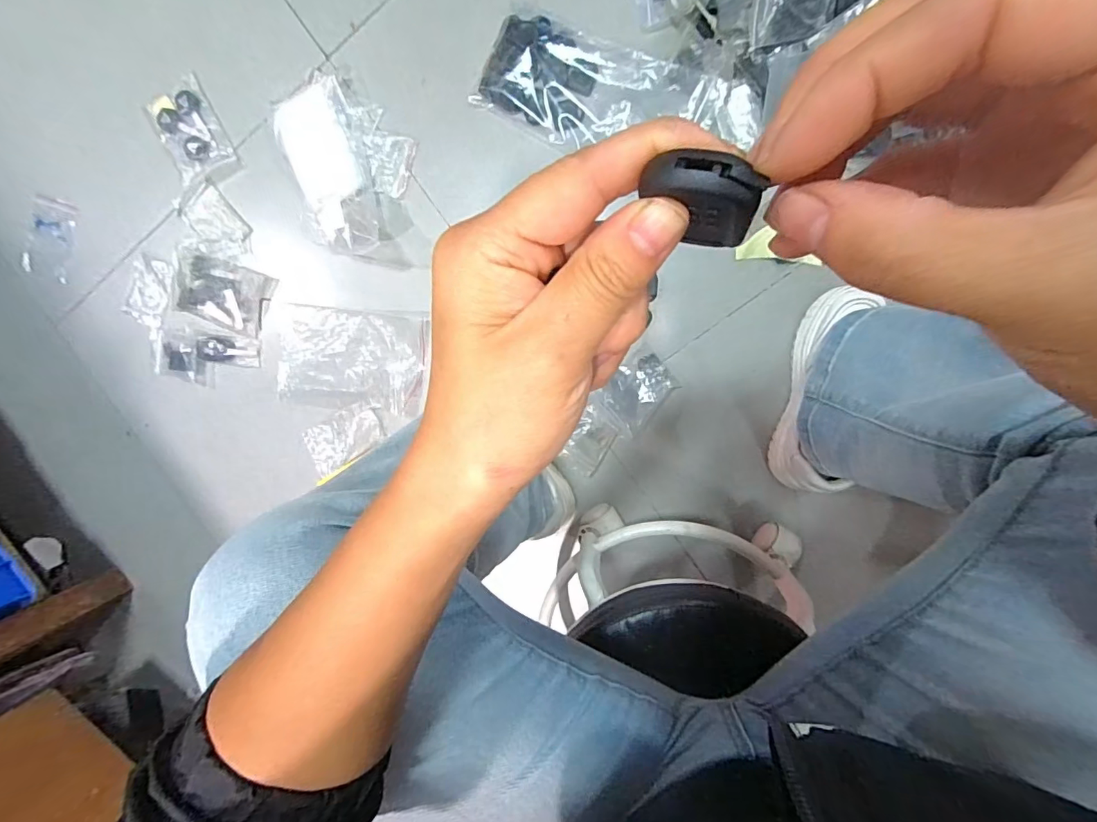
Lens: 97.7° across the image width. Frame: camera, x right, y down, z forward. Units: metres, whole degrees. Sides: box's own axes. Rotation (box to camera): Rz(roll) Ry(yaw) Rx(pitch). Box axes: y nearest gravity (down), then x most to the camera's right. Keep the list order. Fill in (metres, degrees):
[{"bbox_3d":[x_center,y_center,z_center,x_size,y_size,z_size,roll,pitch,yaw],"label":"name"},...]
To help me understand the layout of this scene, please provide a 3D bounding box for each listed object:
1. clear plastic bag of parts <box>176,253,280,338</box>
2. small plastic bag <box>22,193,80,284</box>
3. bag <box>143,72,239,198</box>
[{"bbox_3d":[-0.473,-0.169,0.693,0.138,0.012,0.091,19,96,6],"label":"clear plastic bag of parts"},{"bbox_3d":[-0.762,-0.264,0.734,0.082,0.009,0.120,13,96,7],"label":"small plastic bag"},{"bbox_3d":[-0.513,-0.397,0.679,0.098,0.015,0.129,-25,91,9],"label":"bag"}]

